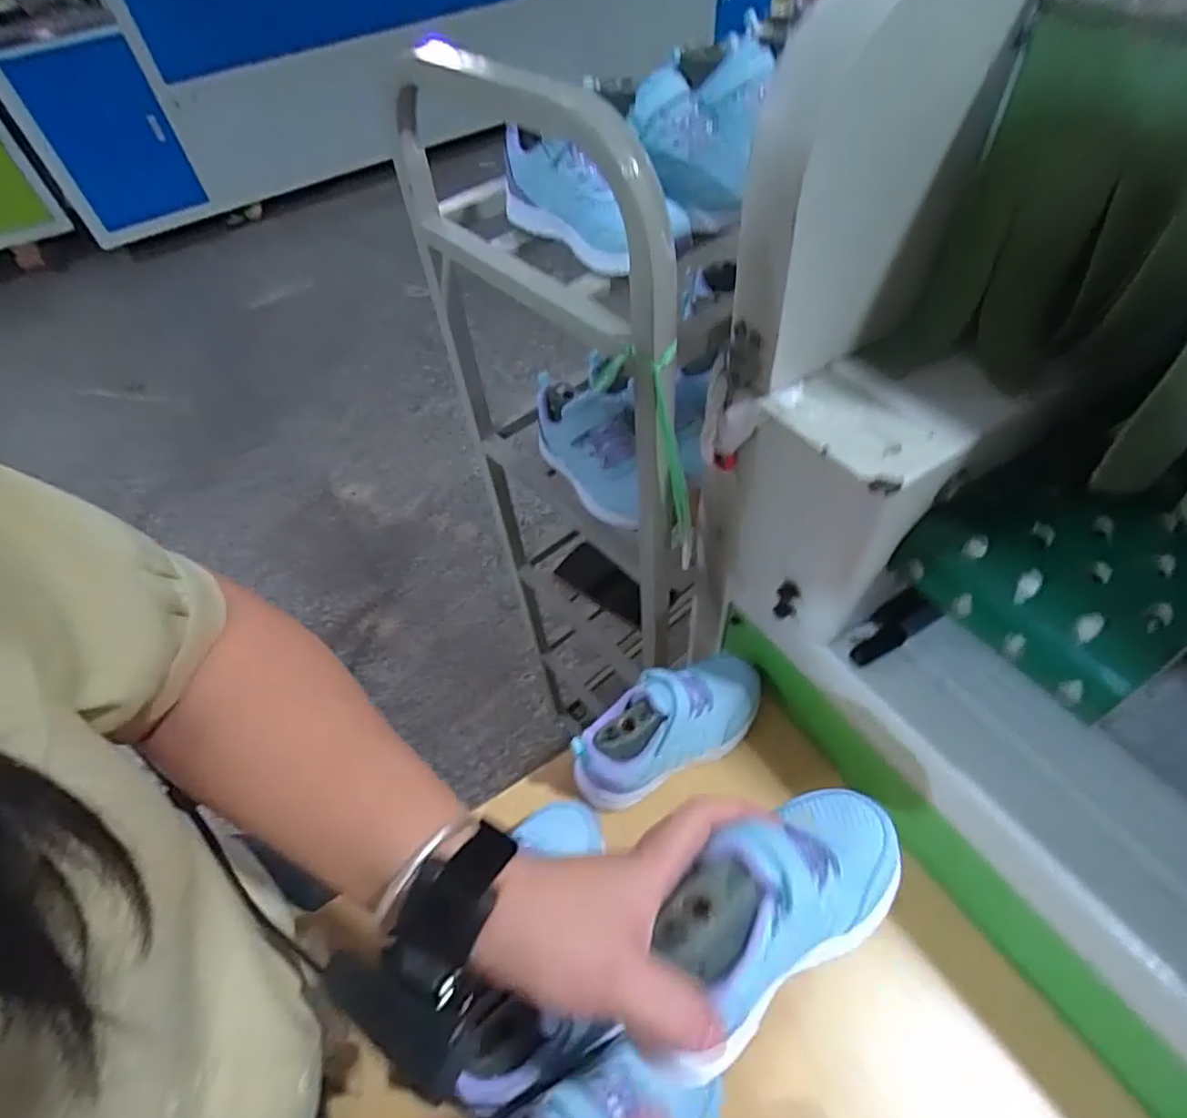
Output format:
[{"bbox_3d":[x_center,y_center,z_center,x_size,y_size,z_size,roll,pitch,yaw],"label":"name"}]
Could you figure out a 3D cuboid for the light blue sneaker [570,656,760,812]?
[{"bbox_3d":[0.066,0.135,0.537,0.180,0.068,0.069,-28,54,-16],"label":"light blue sneaker"}]

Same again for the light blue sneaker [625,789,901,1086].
[{"bbox_3d":[0.089,0.173,0.317,0.173,0.072,0.067,-33,55,-20],"label":"light blue sneaker"}]

